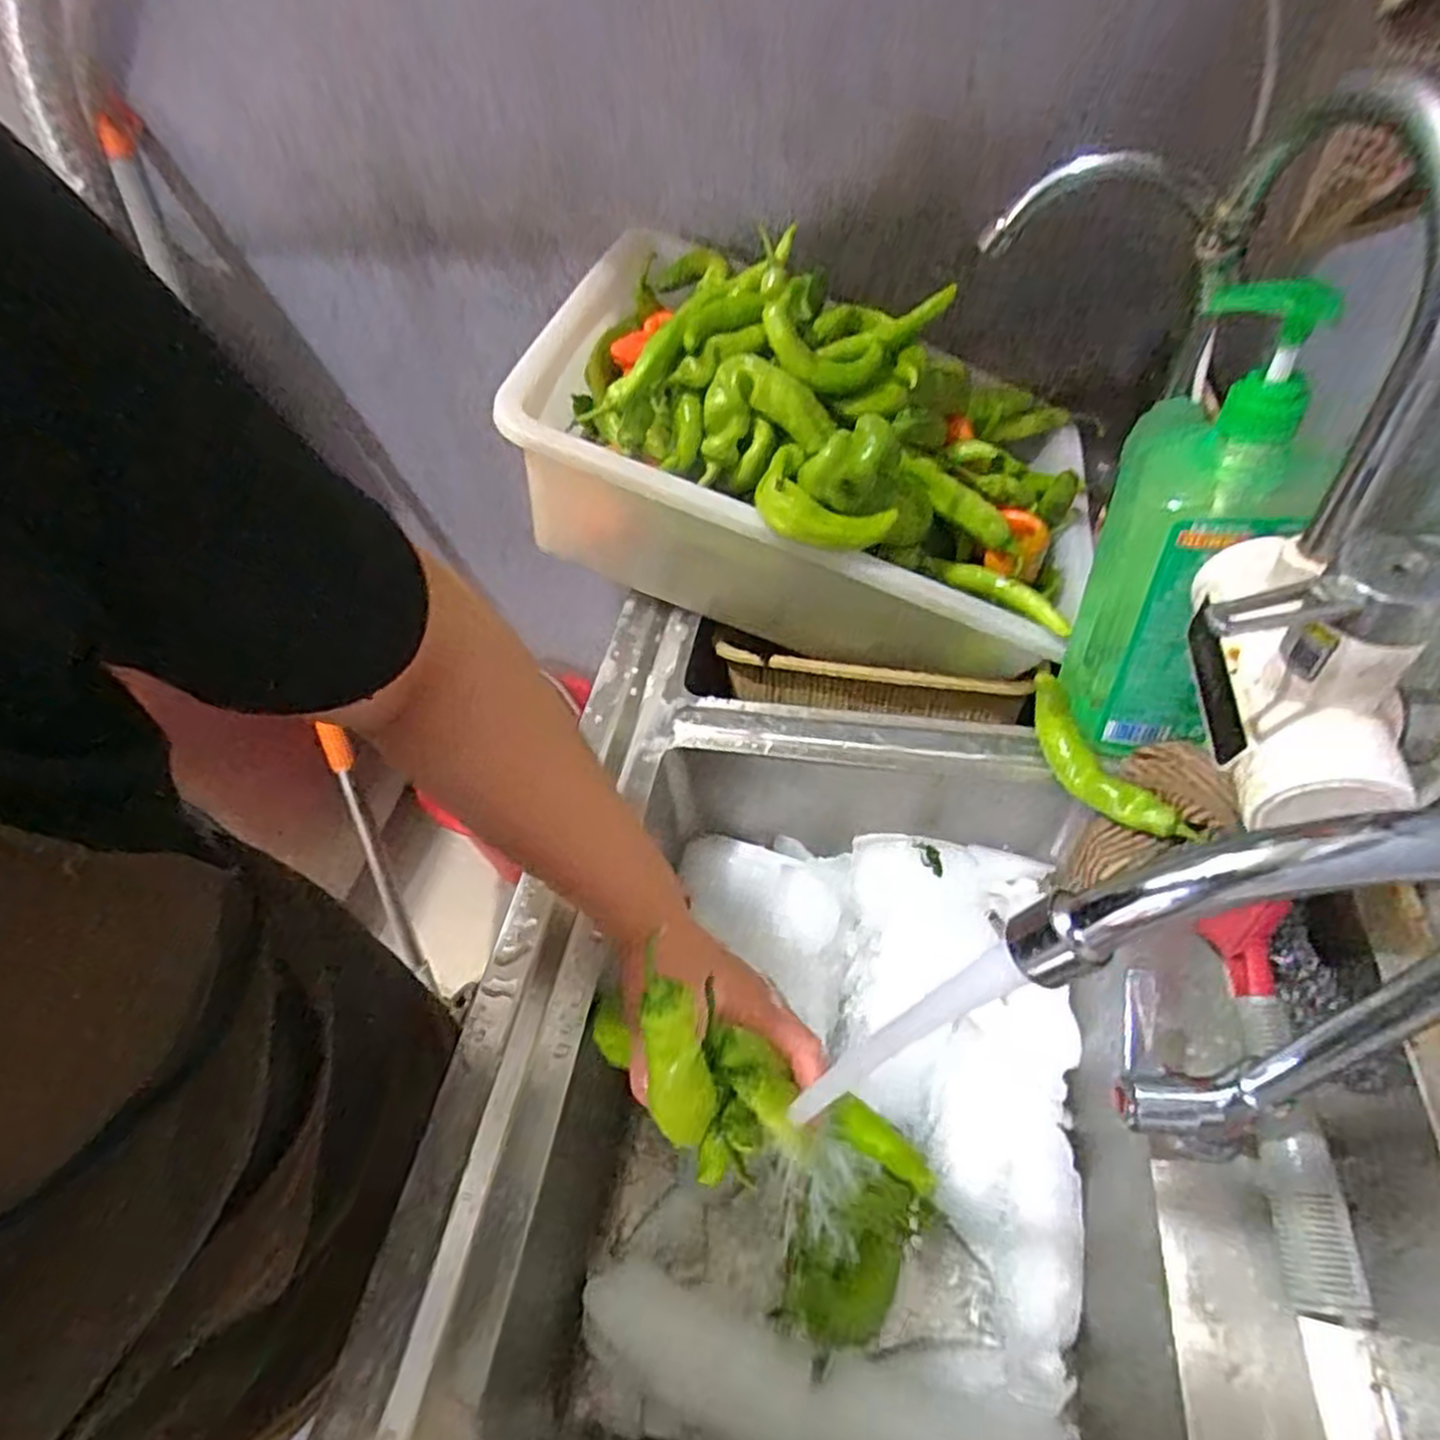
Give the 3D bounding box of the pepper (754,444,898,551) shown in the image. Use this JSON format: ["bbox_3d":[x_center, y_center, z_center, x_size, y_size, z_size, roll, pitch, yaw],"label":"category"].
[{"bbox_3d":[0.068,-0.152,0.557,0.093,0.038,0.066,29,59,26],"label":"pepper"}]

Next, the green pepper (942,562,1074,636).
[{"bbox_3d":[0.221,-0.098,0.609,0.106,0.019,0.022,34,60,28],"label":"green pepper"}]

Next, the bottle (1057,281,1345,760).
[{"bbox_3d":[0.265,-0.093,0.457,0.107,0.269,0.063,35,61,29],"label":"bottle"}]

